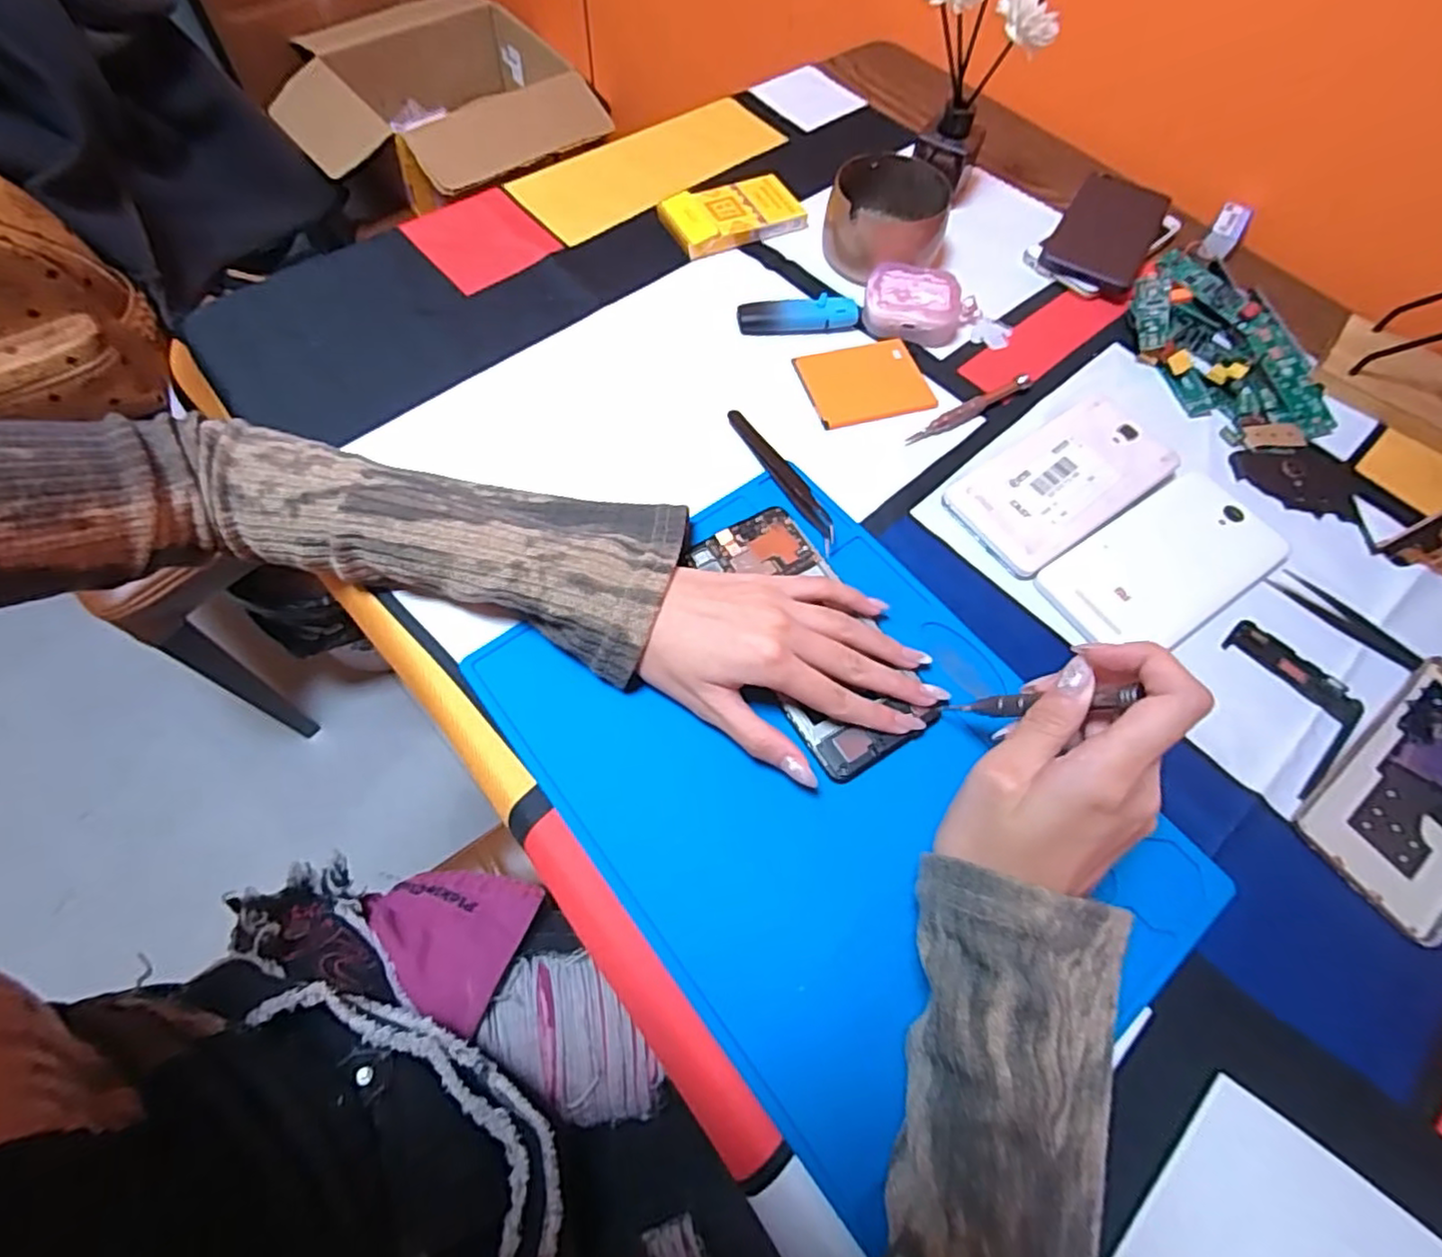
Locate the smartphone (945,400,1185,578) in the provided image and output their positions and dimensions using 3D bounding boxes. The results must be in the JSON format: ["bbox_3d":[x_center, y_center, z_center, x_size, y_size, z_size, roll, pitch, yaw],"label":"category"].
[{"bbox_3d":[0.209,-0.090,0.415,0.138,0.017,0.072,-32,69,-17],"label":"smartphone"}]

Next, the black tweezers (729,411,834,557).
[{"bbox_3d":[0.038,-0.094,0.412,0.014,0.009,0.116,-25,67,-15],"label":"black tweezers"}]

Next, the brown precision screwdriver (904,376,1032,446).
[{"bbox_3d":[0.164,-0.144,0.445,0.105,0.009,0.010,-27,68,-16],"label":"brown precision screwdriver"}]

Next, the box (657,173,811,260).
[{"bbox_3d":[0.008,-0.318,0.518,0.105,0.016,0.060,-24,67,-14],"label":"box"}]

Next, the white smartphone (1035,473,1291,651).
[{"bbox_3d":[0.263,-0.038,0.397,0.145,0.010,0.074,-30,69,-17],"label":"white smartphone"}]

